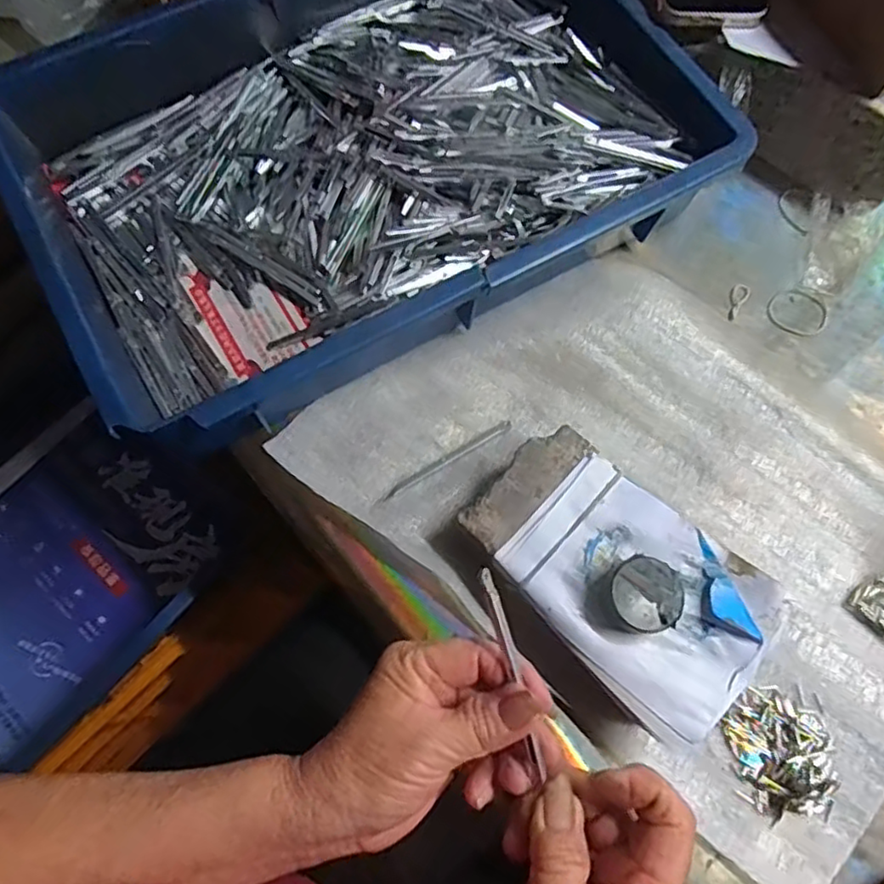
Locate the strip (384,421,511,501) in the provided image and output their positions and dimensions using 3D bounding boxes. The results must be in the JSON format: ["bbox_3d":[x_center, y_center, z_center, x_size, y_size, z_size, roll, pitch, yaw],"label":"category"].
[{"bbox_3d":[0.004,0.011,0.417,0.094,0.004,0.006,-30,74,-11],"label":"strip"}]

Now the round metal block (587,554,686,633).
[{"bbox_3d":[0.102,0.081,0.340,0.043,0.020,0.037,-8,71,-4],"label":"round metal block"}]

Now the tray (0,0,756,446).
[{"bbox_3d":[-0.052,-0.193,0.431,0.416,0.066,0.281,-29,74,-11],"label":"tray"}]

